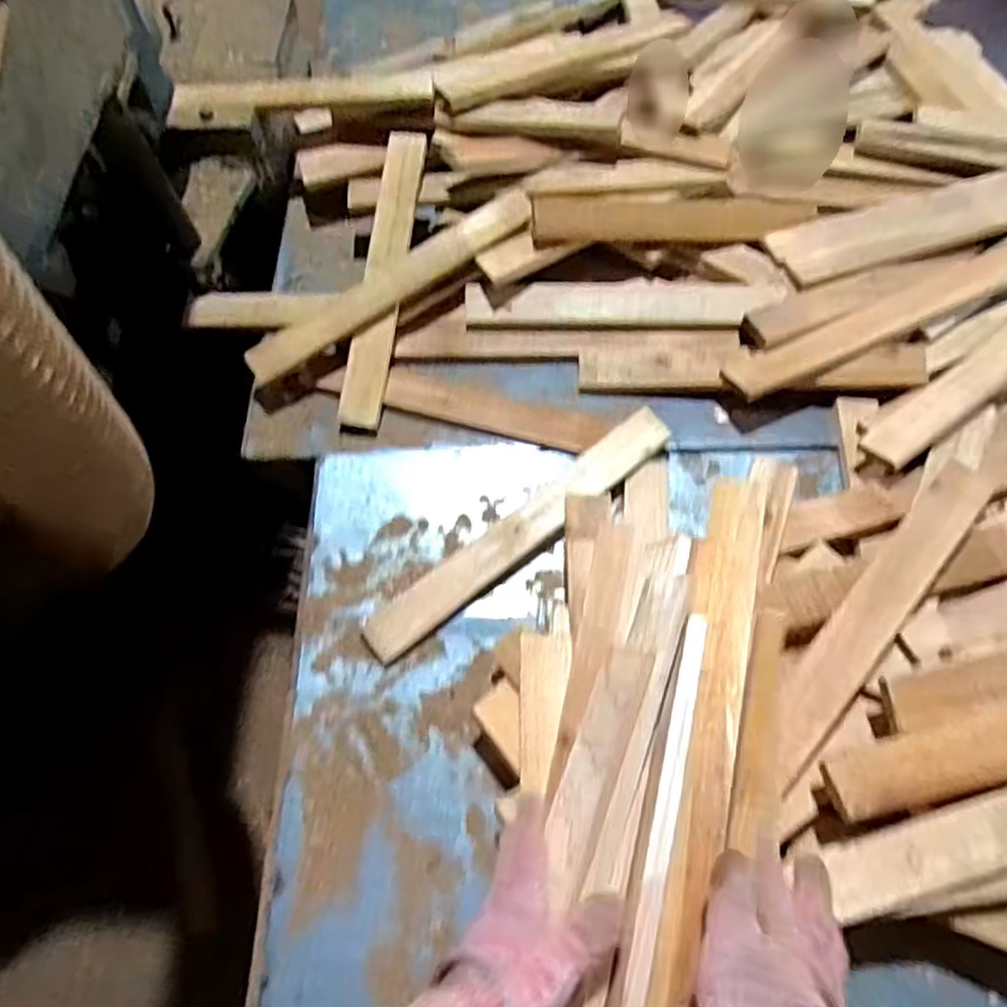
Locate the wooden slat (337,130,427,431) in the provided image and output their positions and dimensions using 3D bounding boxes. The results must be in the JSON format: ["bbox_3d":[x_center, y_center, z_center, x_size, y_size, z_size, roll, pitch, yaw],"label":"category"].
[{"bbox_3d":[-0.146,-0.285,0.830,0.048,0.024,0.390,7,80,4],"label":"wooden slat"}]

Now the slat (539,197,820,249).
[{"bbox_3d":[0.229,-0.369,0.879,0.397,0.016,0.065,-6,89,-15],"label":"slat"}]

